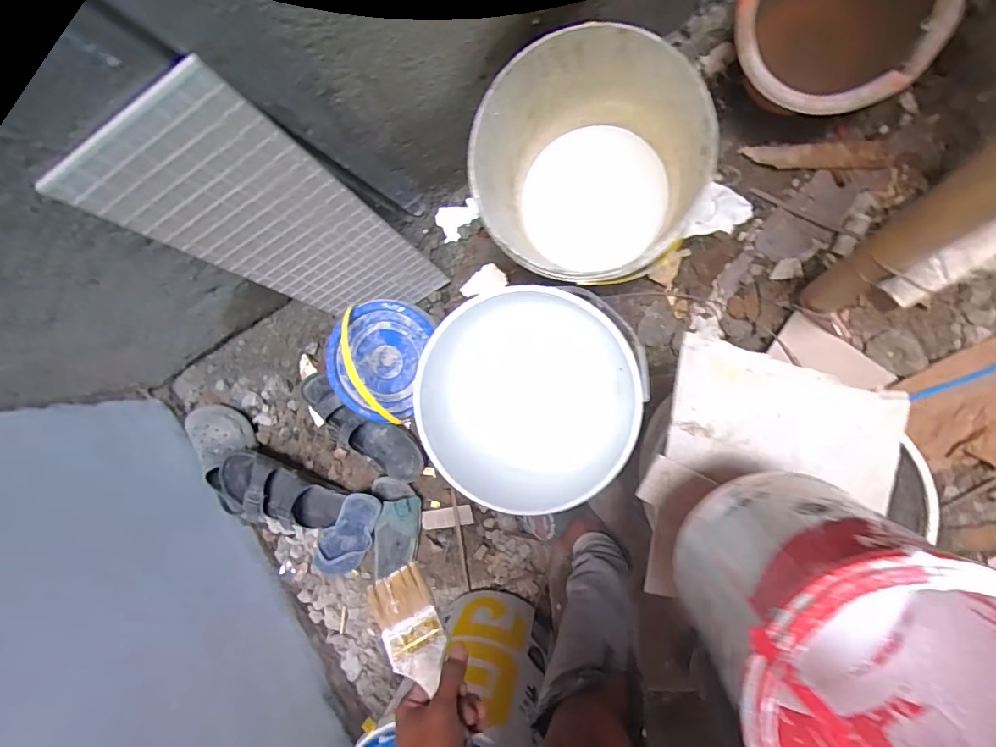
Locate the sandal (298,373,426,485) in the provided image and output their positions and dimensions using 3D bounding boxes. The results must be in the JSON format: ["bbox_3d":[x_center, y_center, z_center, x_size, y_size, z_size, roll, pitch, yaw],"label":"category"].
[{"bbox_3d":[-0.281,0.118,1.009,0.289,0.070,0.099,33,98,6],"label":"sandal"}]

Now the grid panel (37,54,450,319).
[{"bbox_3d":[-0.253,-0.172,0.692,0.184,0.564,0.019,-31,76,10],"label":"grid panel"}]

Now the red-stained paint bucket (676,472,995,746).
[{"bbox_3d":[0.232,0.195,0.295,0.185,0.293,0.163,38,98,5],"label":"red-stained paint bucket"}]

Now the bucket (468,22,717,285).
[{"bbox_3d":[0.141,-0.285,0.786,0.296,0.359,0.297,1,93,9],"label":"bucket"}]

